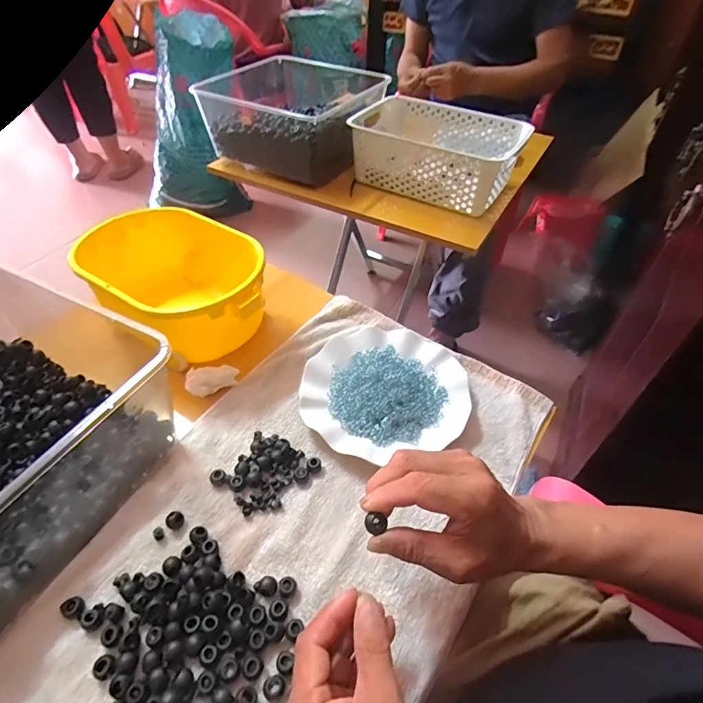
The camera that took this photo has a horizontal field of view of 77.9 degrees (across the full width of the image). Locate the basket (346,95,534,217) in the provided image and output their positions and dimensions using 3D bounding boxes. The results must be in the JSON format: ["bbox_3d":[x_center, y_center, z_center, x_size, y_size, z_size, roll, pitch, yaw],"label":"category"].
[{"bbox_3d":[0.167,-0.394,0.854,0.302,0.109,0.229,25,50,21],"label":"basket"}]

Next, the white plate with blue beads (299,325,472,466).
[{"bbox_3d":[0.039,0.038,0.488,0.178,0.033,0.182,1,46,-1],"label":"white plate with blue beads"}]

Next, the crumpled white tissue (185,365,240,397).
[{"bbox_3d":[-0.160,0.030,0.497,0.056,0.028,0.024,-23,50,-22],"label":"crumpled white tissue"}]

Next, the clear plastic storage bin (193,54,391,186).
[{"bbox_3d":[-0.106,-0.490,0.920,0.323,0.132,0.294,22,49,19],"label":"clear plastic storage bin"}]

